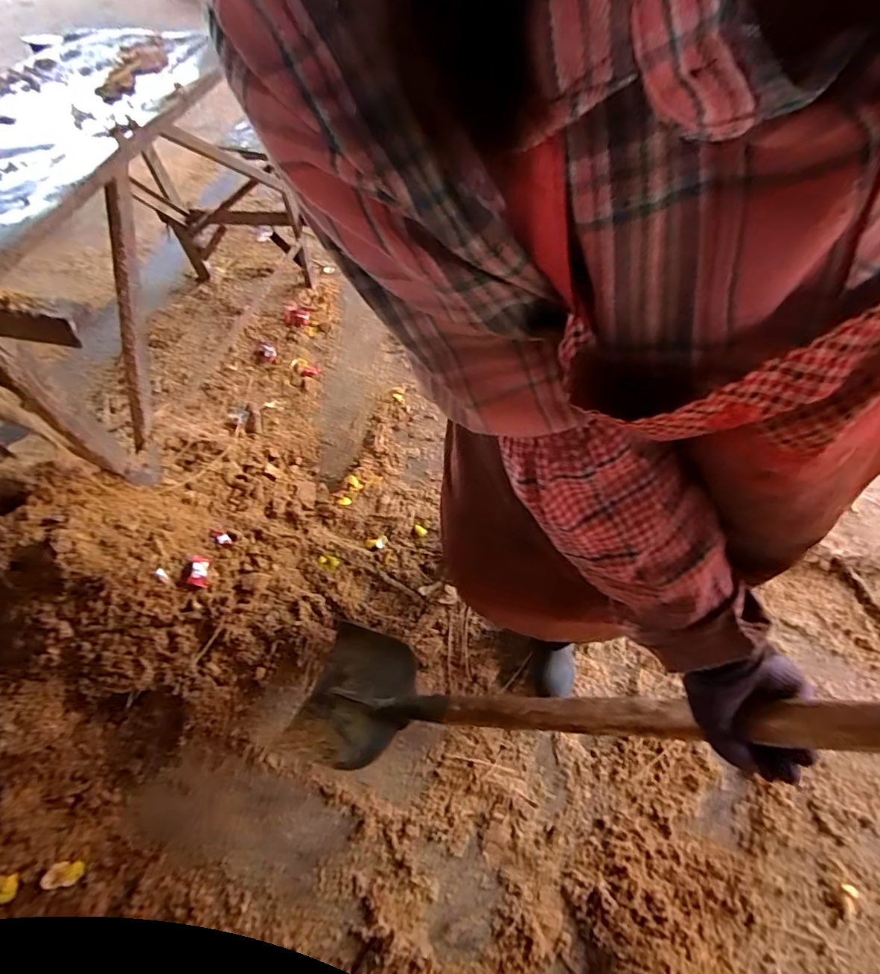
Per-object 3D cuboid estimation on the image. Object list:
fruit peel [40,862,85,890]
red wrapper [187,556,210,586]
[{"bbox_3d":[-0.697,0.717,0.908,0.062,0.005,0.039,8,49,-26],"label":"fruit peel"},{"bbox_3d":[-0.553,0.192,1.124,0.037,0.011,0.065,13,69,-27],"label":"red wrapper"}]

